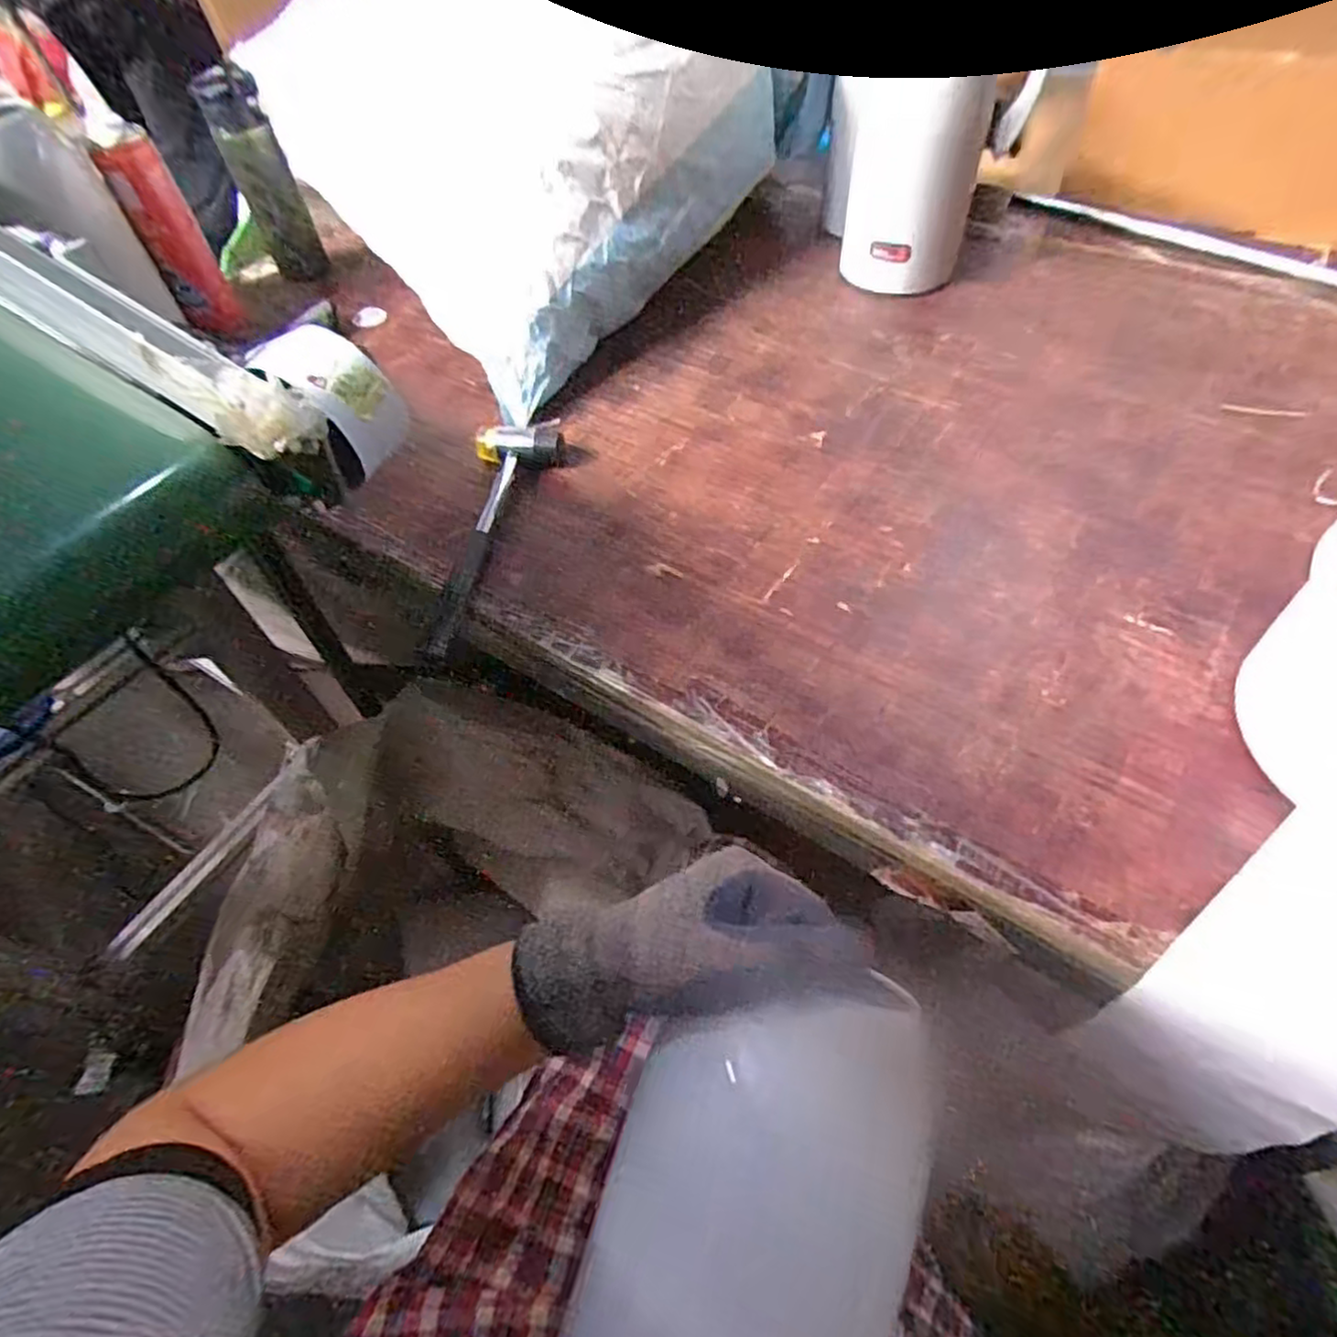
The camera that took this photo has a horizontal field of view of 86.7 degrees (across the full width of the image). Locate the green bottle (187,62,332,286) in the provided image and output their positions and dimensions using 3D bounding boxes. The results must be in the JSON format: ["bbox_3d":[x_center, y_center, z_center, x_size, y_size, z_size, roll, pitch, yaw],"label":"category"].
[{"bbox_3d":[-0.497,-0.599,0.881,0.065,0.215,0.058,-28,56,-14],"label":"green bottle"}]

